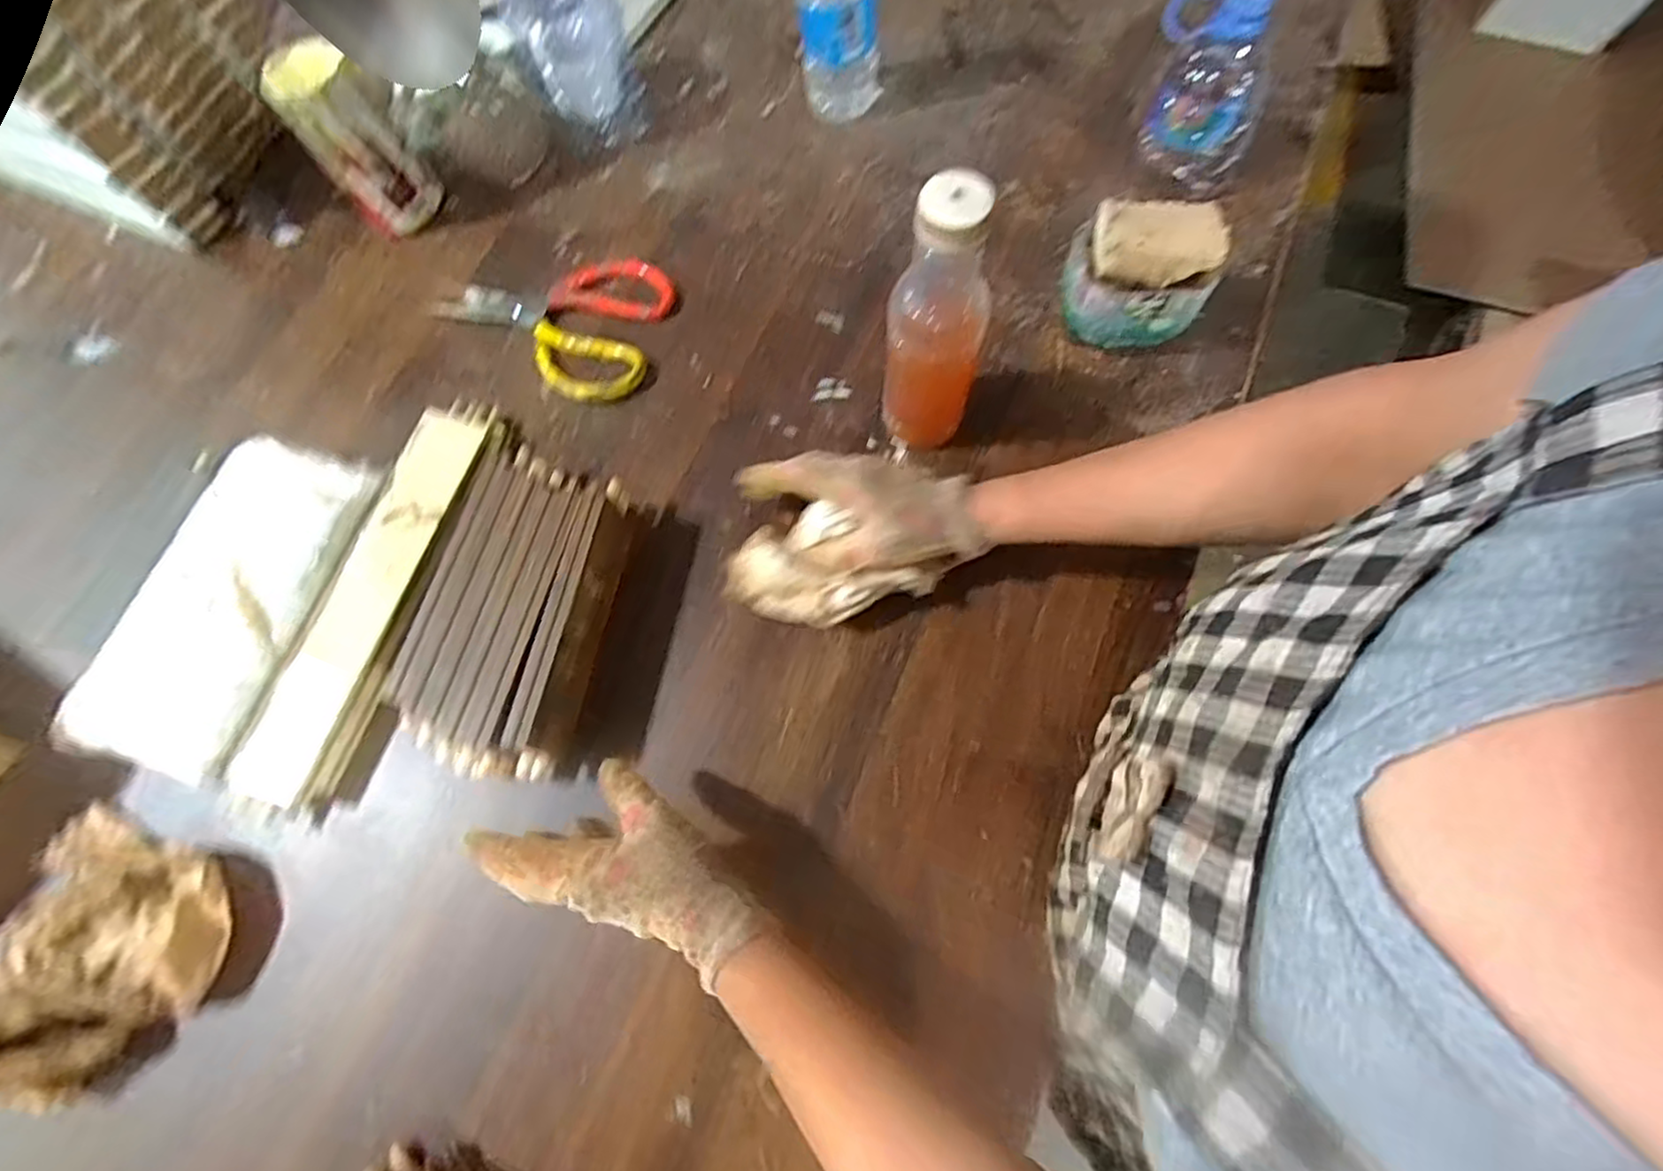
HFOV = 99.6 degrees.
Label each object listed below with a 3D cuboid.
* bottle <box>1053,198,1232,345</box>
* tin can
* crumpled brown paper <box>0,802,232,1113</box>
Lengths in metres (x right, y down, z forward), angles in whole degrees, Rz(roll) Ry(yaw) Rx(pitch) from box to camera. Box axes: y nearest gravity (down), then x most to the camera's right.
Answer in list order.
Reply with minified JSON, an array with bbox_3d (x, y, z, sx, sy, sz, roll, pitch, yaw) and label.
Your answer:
[{"bbox_3d":[0.236,-0.234,0.550,0.103,0.094,0.071,4,71,2],"label":"bottle"},{"bbox_3d":[-0.393,-0.370,0.591,0.075,0.128,0.070,0,71,1],"label":"tin can"},{"bbox_3d":[-0.451,0.206,0.421,0.153,0.070,0.125,41,76,14],"label":"crumpled brown paper"}]

